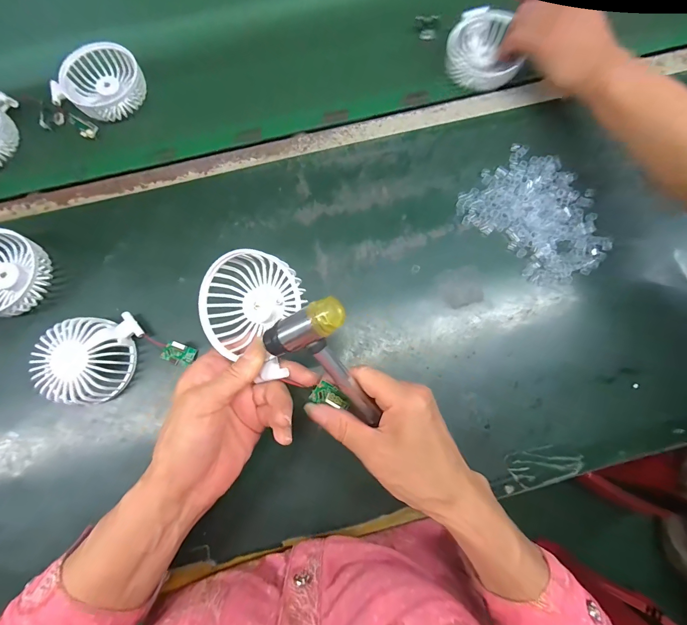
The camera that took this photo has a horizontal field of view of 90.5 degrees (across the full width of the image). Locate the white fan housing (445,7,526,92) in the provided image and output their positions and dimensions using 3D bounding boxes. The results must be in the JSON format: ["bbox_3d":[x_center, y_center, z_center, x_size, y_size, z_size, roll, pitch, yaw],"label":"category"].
[{"bbox_3d":[0.169,-0.325,0.421,0.081,0.023,0.091,-10,79,-1],"label":"white fan housing"}]

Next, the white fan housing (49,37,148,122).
[{"bbox_3d":[-0.288,-0.279,0.414,0.083,0.031,0.093,20,80,4],"label":"white fan housing"}]

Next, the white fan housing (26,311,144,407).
[{"bbox_3d":[-0.258,0.046,0.343,0.090,0.039,0.090,2,79,1],"label":"white fan housing"}]

